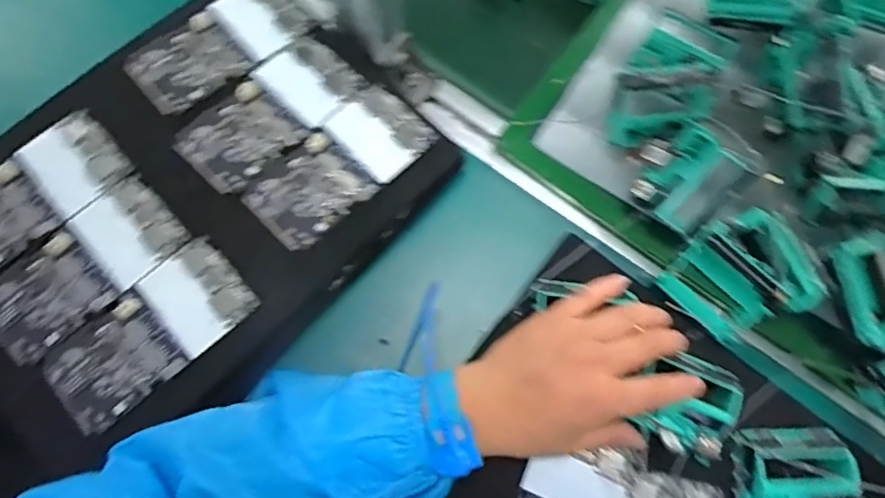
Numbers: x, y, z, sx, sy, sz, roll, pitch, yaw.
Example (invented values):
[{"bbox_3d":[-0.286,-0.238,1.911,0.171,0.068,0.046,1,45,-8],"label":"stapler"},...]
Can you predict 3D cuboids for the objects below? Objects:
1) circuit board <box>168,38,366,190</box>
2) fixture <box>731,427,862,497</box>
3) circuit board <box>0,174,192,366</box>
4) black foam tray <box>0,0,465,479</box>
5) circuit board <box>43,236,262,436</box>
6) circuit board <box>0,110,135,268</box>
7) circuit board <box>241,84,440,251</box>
[{"bbox_3d":[-0.127,-0.101,0.419,0.068,0.007,0.132,40,78,10],"label":"circuit board"},{"bbox_3d":[0.230,0.153,0.367,0.063,0.032,0.068,-3,74,-2],"label":"fixture"},{"bbox_3d":[-0.243,0.012,0.381,0.133,0.004,0.066,-43,79,-11],"label":"circuit board"},{"bbox_3d":[-0.182,-0.033,0.417,0.243,0.047,0.343,43,78,10],"label":"black foam tray"},{"bbox_3d":[-0.192,0.055,0.373,0.130,0.005,0.066,-41,79,-11],"label":"circuit board"},{"bbox_3d":[-0.287,-0.038,0.392,0.131,0.007,0.064,-41,79,-11],"label":"circuit board"},{"bbox_3d":[-0.073,-0.060,0.409,0.068,0.009,0.134,44,78,10],"label":"circuit board"}]

